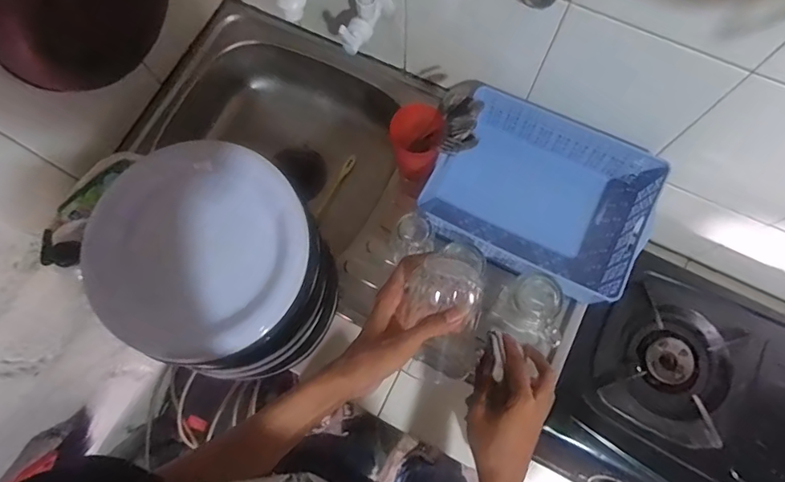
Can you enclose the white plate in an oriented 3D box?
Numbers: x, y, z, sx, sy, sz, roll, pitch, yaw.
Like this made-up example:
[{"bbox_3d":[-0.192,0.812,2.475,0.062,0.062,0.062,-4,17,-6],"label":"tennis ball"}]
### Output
[{"bbox_3d":[-0.194,0.006,0.484,0.206,0.037,0.211,0,74,1],"label":"white plate"}]

